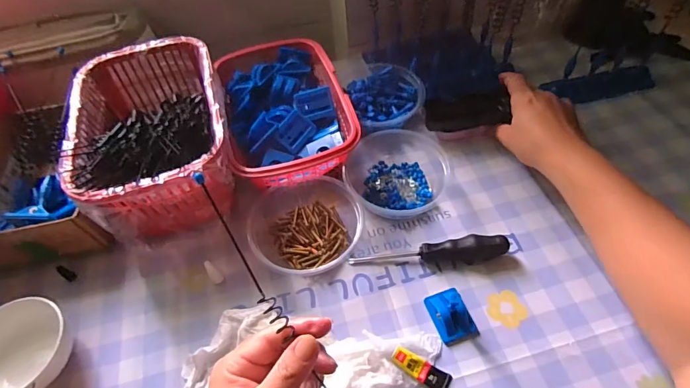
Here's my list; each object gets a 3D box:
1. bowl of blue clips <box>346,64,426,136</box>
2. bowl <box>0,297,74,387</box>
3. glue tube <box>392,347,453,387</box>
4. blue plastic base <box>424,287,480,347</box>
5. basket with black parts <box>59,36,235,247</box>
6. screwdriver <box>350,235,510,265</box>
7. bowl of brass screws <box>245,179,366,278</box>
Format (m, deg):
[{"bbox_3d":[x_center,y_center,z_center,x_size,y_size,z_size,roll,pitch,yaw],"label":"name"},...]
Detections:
[{"bbox_3d":[0.054,-0.120,0.521,0.091,0.047,0.094,-2,54,3],"label":"bowl of blue clips"},{"bbox_3d":[-0.291,0.145,0.363,0.082,0.049,0.085,-2,54,3],"label":"bowl"},{"bbox_3d":[0.066,0.154,0.349,0.054,0.007,0.020,33,62,3],"label":"glue tube"},{"bbox_3d":[0.100,0.112,0.373,0.035,0.020,0.048,-19,55,-8],"label":"blue plastic base"},{"bbox_3d":[-0.209,-0.061,0.465,0.150,0.111,0.226,-17,55,-7],"label":"basket with black parts"},{"bbox_3d":[0.085,0.060,0.405,0.156,0.026,0.020,-5,54,2],"label":"screwdriver"},{"bbox_3d":[-0.041,0.033,0.428,0.116,0.043,0.107,-19,55,-9],"label":"bowl of brass screws"}]

